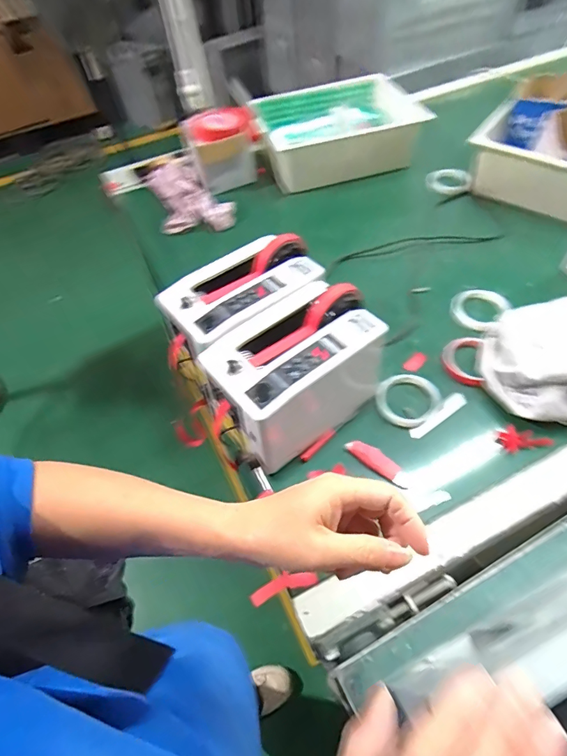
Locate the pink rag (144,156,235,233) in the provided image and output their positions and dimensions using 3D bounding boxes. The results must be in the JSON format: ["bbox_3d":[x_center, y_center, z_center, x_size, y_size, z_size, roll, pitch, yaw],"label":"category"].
[{"bbox_3d":[-0.229,-0.447,1.006,0.160,0.051,0.312,-19,55,-8],"label":"pink rag"}]

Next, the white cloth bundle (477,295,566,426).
[{"bbox_3d":[0.395,-0.031,0.595,0.191,0.109,0.190,-3,54,4],"label":"white cloth bundle"}]

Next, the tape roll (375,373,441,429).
[{"bbox_3d":[0.186,0.029,0.631,0.091,0.017,0.084,-3,54,4],"label":"tape roll"}]

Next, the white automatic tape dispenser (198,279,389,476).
[{"bbox_3d":[0.024,-0.003,0.586,0.234,0.149,0.157,-36,59,-19],"label":"white automatic tape dispenser"}]

